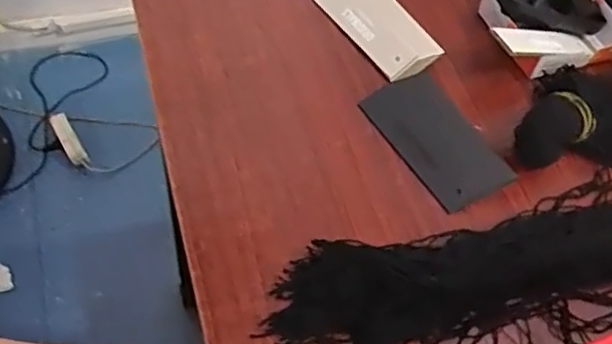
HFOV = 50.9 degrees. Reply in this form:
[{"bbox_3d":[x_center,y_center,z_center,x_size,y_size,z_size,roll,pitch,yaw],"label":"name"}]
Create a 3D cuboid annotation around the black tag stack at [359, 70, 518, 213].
[{"bbox_3d":[0.110,-0.027,0.549,0.072,0.008,0.129,-27,64,-16],"label":"black tag stack"}]

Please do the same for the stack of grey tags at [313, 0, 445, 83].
[{"bbox_3d":[0.066,-0.143,0.612,0.057,0.030,0.133,-27,60,-24],"label":"stack of grey tags"}]

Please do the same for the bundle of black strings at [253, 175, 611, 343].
[{"bbox_3d":[0.130,0.072,0.450,0.305,0.024,0.115,-10,55,-14],"label":"bundle of black strings"}]

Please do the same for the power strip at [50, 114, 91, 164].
[{"bbox_3d":[-0.524,-0.071,1.419,0.039,0.028,0.137,-28,72,-23],"label":"power strip"}]

